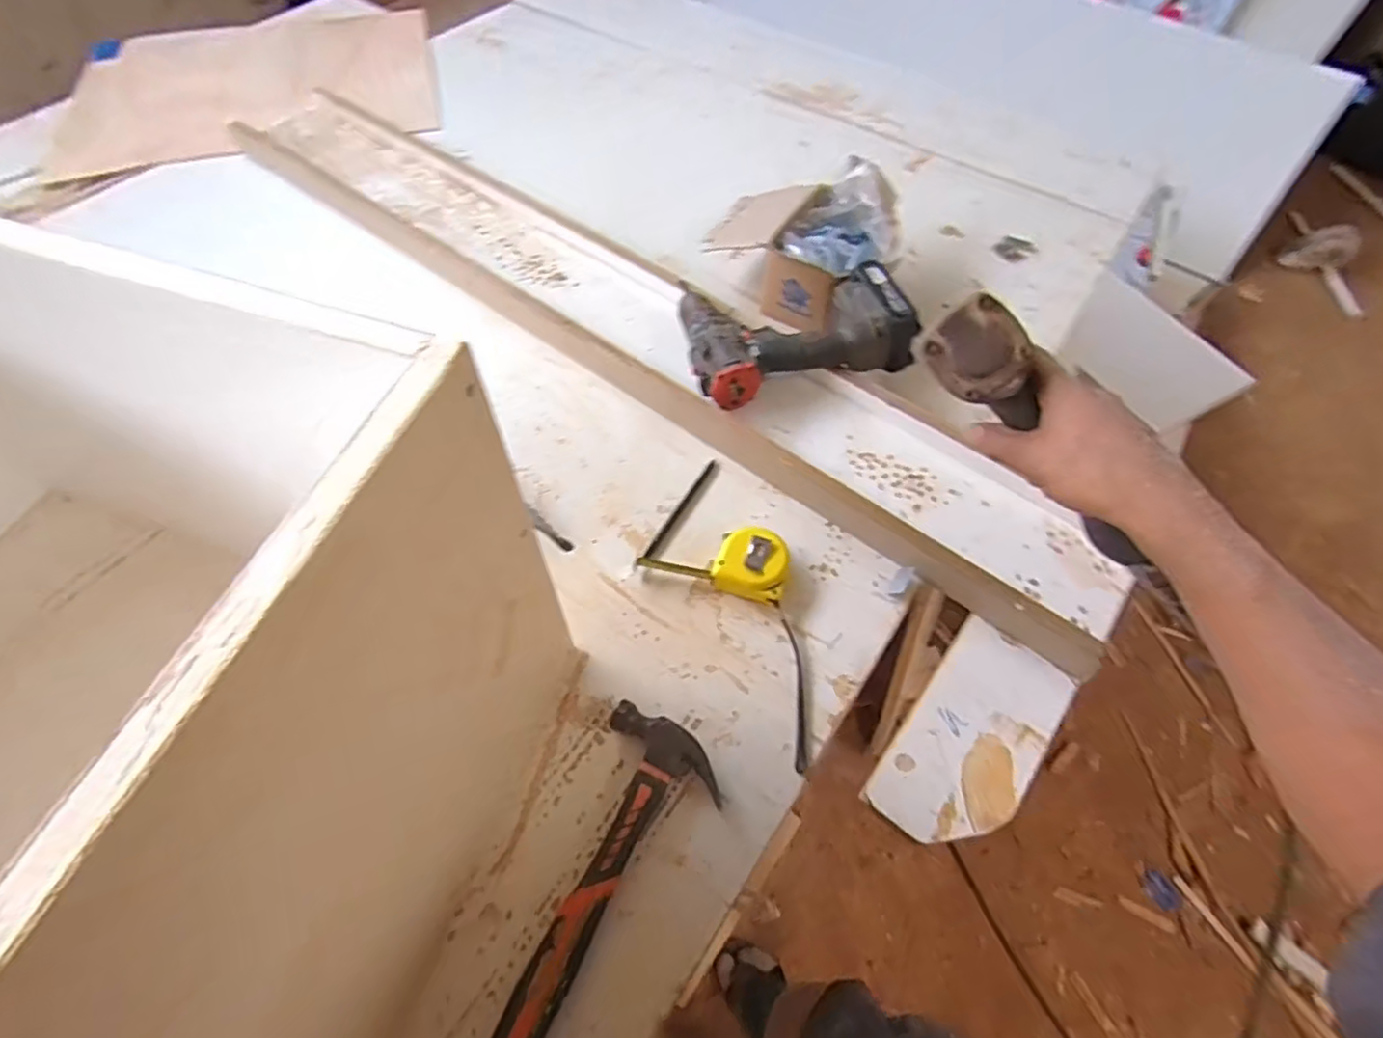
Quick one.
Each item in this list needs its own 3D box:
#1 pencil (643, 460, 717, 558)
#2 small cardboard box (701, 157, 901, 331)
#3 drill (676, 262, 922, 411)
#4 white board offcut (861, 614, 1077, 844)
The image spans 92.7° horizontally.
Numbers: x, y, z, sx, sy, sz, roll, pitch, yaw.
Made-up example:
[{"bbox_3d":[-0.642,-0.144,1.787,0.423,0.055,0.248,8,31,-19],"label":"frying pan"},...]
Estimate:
[{"bbox_3d":[-0.011,-0.009,0.664,0.008,0.010,0.134,27,61,16],"label":"pencil"},{"bbox_3d":[0.139,-0.352,0.818,0.213,0.093,0.195,31,62,18],"label":"small cardboard box"},{"bbox_3d":[0.109,-0.220,0.730,0.233,0.077,0.178,-9,58,-6],"label":"drill"},{"bbox_3d":[0.237,0.183,0.554,0.102,0.013,0.196,34,63,19],"label":"white board offcut"}]

